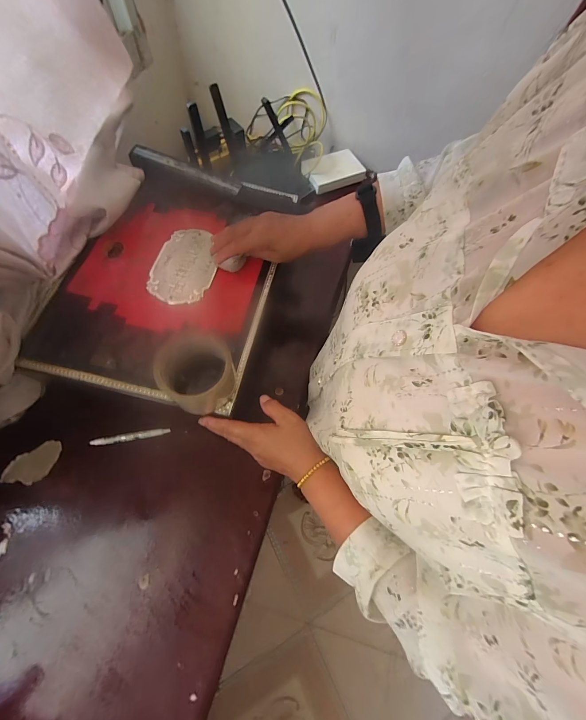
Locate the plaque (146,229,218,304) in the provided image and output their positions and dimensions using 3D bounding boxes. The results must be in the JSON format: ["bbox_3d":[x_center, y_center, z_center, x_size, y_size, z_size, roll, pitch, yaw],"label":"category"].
[{"bbox_3d":[-0.170,-0.148,0.461,0.091,0.014,0.138,10,67,1],"label":"plaque"}]

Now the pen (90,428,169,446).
[{"bbox_3d":[-0.260,0.123,0.469,0.119,0.007,0.013,-8,68,-7],"label":"pen"}]

